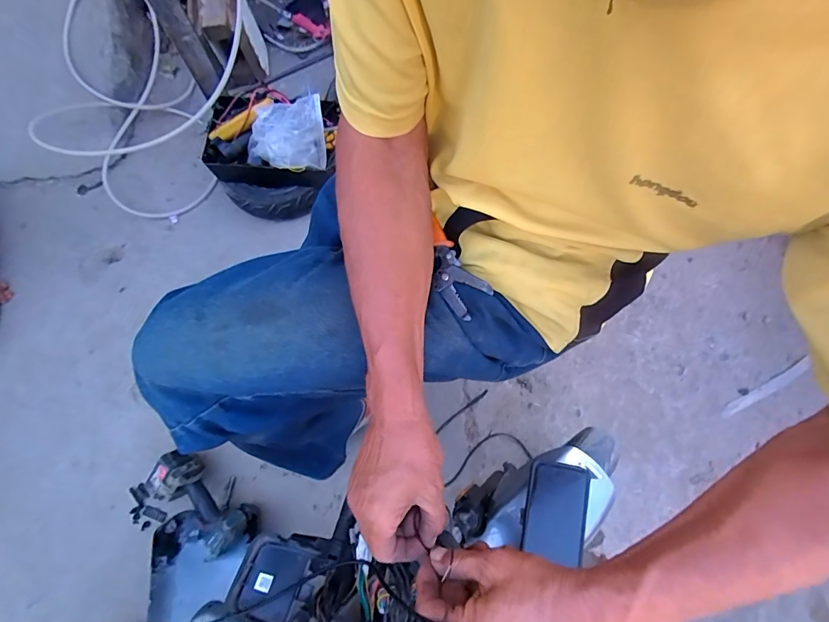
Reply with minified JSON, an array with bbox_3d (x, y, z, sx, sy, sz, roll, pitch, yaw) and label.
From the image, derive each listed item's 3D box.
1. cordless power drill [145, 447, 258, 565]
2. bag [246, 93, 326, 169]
[{"bbox_3d":[-0.471,0.435,0.910,0.260,0.102,0.150,37,77,12],"label":"cordless power drill"},{"bbox_3d":[-0.306,-0.415,0.983,0.205,0.040,0.146,2,113,11],"label":"bag"}]

